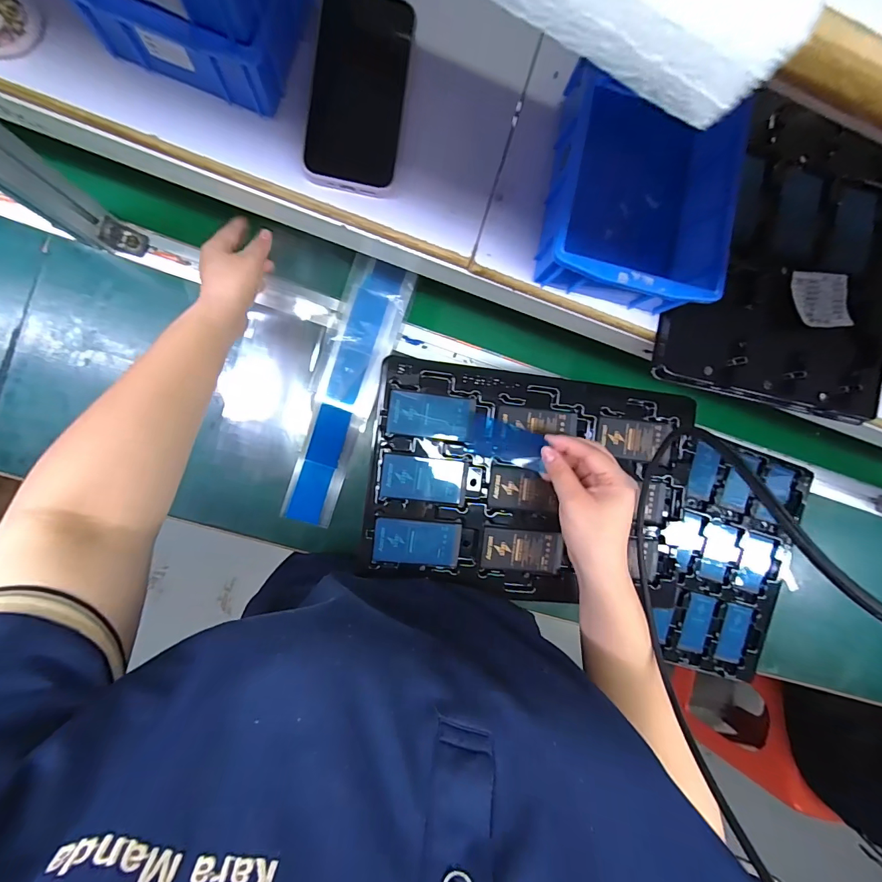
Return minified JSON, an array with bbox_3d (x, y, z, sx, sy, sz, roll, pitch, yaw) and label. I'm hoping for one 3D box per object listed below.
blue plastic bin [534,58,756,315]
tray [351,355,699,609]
[{"bbox_3d":[0.151,-0.187,0.322,0.131,0.060,0.164,10,89,-8],"label":"blue plastic bin"},{"bbox_3d":[0.095,0.045,0.416,0.327,0.016,0.213,7,89,-9],"label":"tray"}]

